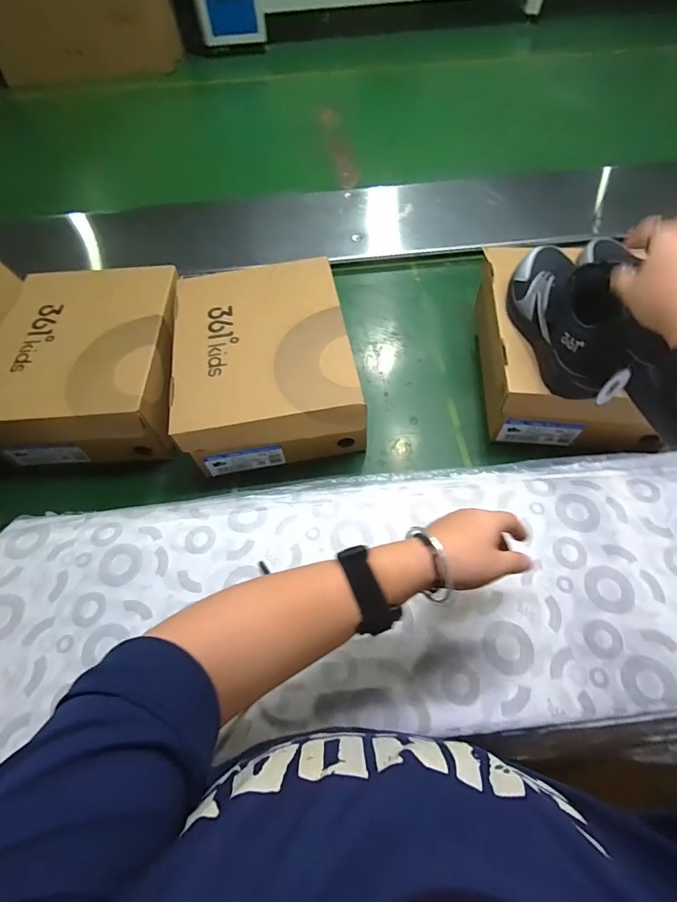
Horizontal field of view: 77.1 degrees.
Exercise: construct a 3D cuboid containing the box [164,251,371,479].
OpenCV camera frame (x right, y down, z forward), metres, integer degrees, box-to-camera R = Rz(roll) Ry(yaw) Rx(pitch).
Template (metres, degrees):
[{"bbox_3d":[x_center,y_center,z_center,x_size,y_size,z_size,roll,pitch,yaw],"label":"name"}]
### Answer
[{"bbox_3d":[-0.104,-0.127,0.624,0.236,0.120,0.289,-9,59,-2],"label":"box"}]

